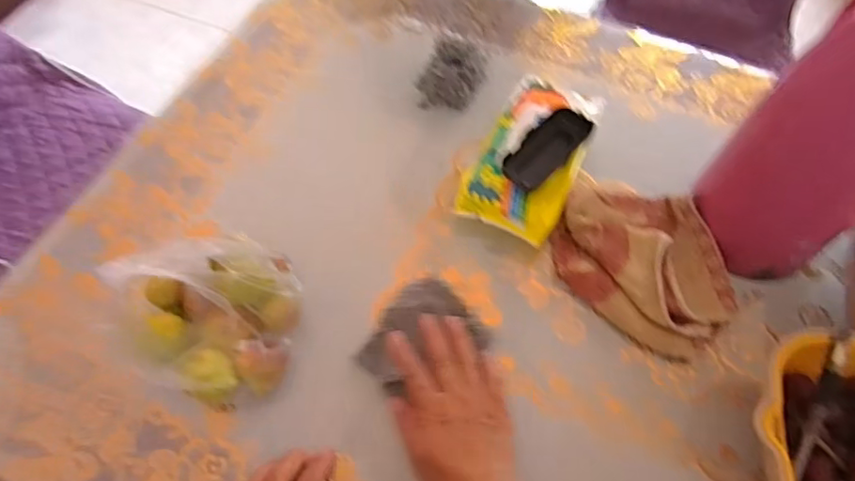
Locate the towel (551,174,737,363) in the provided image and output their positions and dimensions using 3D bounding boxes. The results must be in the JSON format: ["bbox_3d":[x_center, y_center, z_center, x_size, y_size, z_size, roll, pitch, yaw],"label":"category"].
[{"bbox_3d":[0.223,0.018,0.577,0.193,0.037,0.153,39,67,19],"label":"towel"}]

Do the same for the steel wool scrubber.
[{"bbox_3d":[0.031,-0.200,0.676,0.062,0.052,0.087,22,62,11],"label":"steel wool scrubber"}]

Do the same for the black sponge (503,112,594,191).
[{"bbox_3d":[0.124,-0.095,0.586,0.101,0.019,0.042,-43,69,-9],"label":"black sponge"}]

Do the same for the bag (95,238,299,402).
[{"bbox_3d":[-0.188,0.061,0.475,0.150,0.150,0.127,-19,62,-11],"label":"bag"}]

